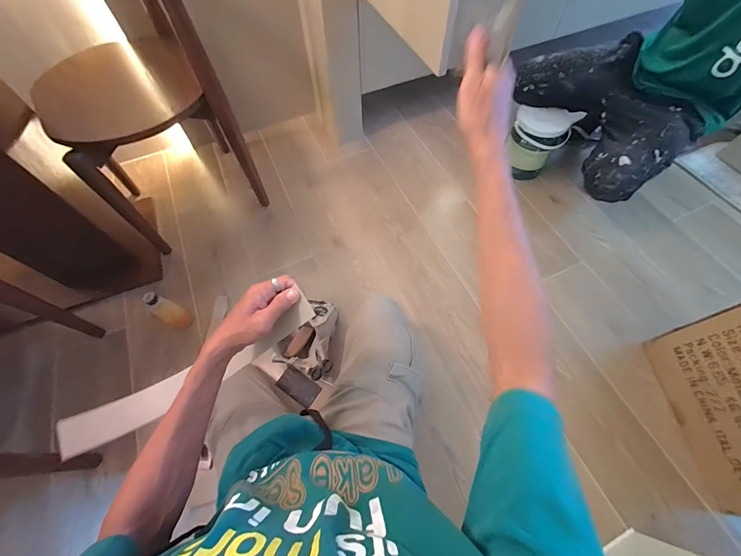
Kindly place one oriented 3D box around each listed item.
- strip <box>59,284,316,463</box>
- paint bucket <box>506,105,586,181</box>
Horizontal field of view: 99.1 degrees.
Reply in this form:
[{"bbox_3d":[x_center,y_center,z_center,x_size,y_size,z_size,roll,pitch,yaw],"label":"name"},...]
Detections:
[{"bbox_3d":[-0.254,0.136,0.467,0.399,0.101,0.068,-29,63,7],"label":"strip"},{"bbox_3d":[0.618,-0.499,1.184,0.195,0.203,0.195,-1,62,2],"label":"paint bucket"}]

